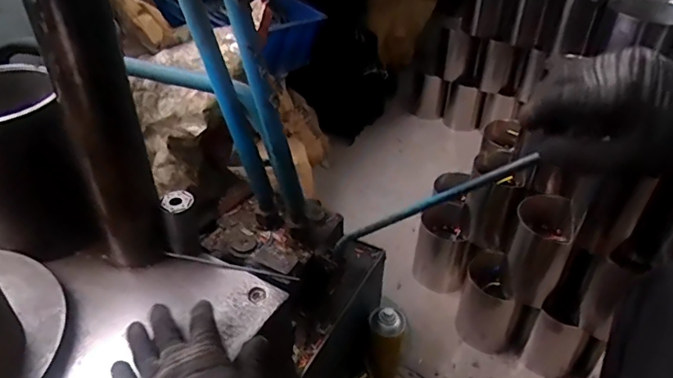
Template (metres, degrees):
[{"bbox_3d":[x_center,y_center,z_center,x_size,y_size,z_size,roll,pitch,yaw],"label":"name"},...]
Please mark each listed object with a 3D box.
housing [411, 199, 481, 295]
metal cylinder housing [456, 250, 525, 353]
[{"bbox_3d":[0.240,0.127,1.165,0.118,0.159,0.137,6,38,6],"label":"housing"},{"bbox_3d":[0.309,0.226,1.036,0.114,0.154,0.114,14,40,16],"label":"metal cylinder housing"}]

